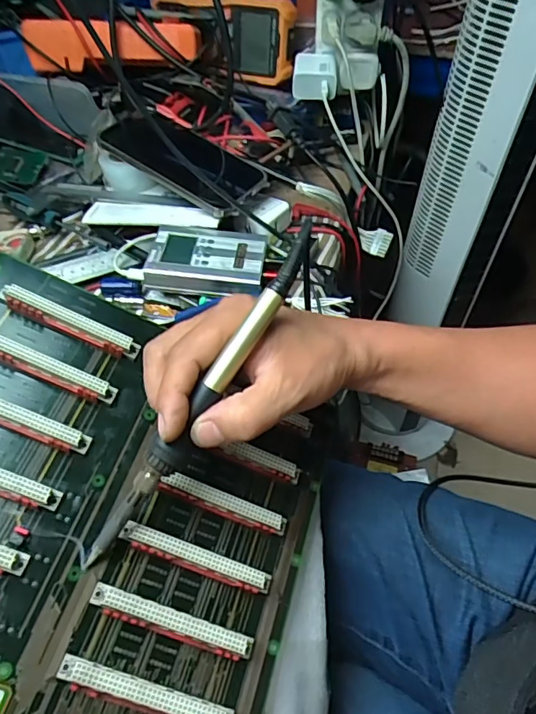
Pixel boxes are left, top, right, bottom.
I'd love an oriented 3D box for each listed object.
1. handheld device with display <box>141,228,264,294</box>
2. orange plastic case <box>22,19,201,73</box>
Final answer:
[{"bbox_3d":[-0.054,-0.087,0.462,0.100,0.022,0.064,6,52,5],"label":"handheld device with display"},{"bbox_3d":[-0.157,-0.312,0.512,0.171,0.044,0.034,1,52,1],"label":"orange plastic case"}]

